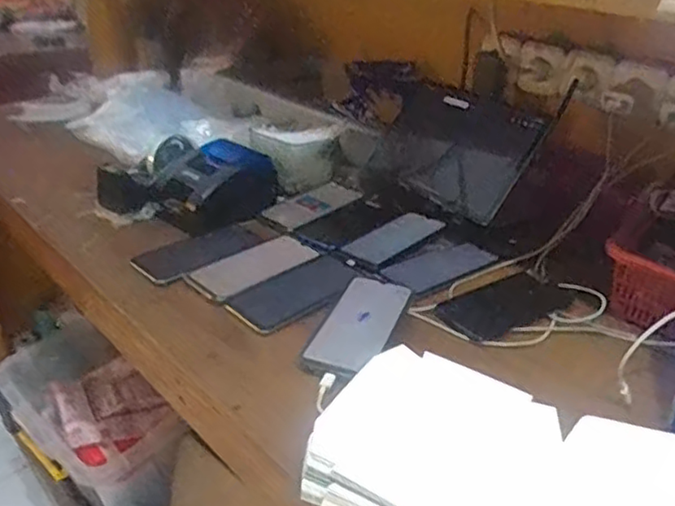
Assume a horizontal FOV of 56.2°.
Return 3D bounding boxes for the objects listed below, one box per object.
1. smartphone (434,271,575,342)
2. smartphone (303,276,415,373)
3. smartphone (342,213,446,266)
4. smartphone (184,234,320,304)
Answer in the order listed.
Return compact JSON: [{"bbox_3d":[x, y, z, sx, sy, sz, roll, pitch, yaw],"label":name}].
[{"bbox_3d":[0.198,0.064,0.745,0.160,0.013,0.080,-16,34,-31],"label":"smartphone"},{"bbox_3d":[0.026,0.076,0.690,0.072,0.010,0.166,25,40,13],"label":"smartphone"},{"bbox_3d":[0.078,-0.022,0.873,0.064,0.015,0.150,27,37,37],"label":"smartphone"},{"bbox_3d":[-0.108,0.017,0.805,0.165,0.015,0.068,-21,37,-36],"label":"smartphone"}]

